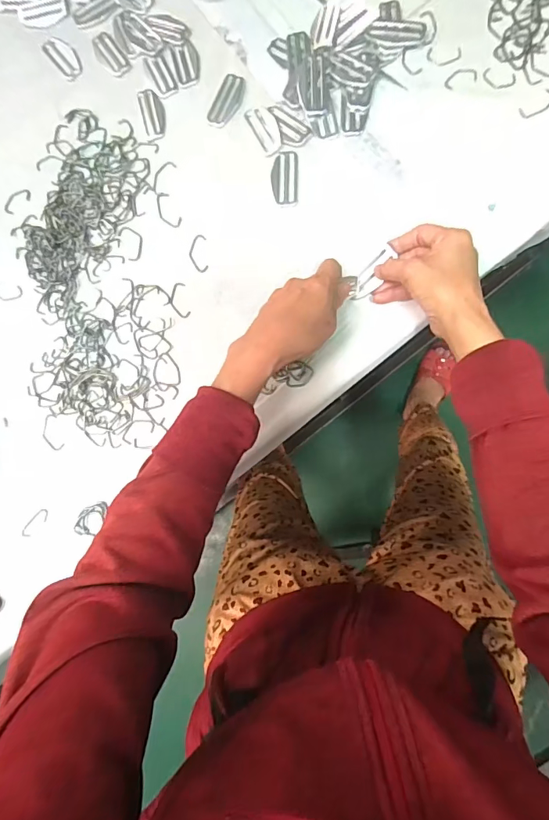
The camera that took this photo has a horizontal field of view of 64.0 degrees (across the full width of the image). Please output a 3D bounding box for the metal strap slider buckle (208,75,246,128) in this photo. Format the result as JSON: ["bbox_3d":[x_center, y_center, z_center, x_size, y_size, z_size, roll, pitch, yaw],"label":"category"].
[{"bbox_3d":[-0.052,-0.338,0.481,0.030,0.004,0.058,26,91,10],"label":"metal strap slider buckle"}]

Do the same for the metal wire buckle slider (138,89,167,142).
[{"bbox_3d":[-0.137,-0.335,0.496,0.027,0.004,0.060,-13,84,8],"label":"metal wire buckle slider"}]

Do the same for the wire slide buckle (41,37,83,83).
[{"bbox_3d":[-0.248,-0.416,0.518,0.029,0.004,0.065,-41,81,4],"label":"wire slide buckle"}]

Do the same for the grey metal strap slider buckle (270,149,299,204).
[{"bbox_3d":[0.011,-0.244,0.462,0.029,0.004,0.056,0,86,9],"label":"grey metal strap slider buckle"}]

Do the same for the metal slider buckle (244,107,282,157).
[{"bbox_3d":[-0.009,-0.299,0.468,0.025,0.004,0.057,-26,83,7],"label":"metal slider buckle"}]

